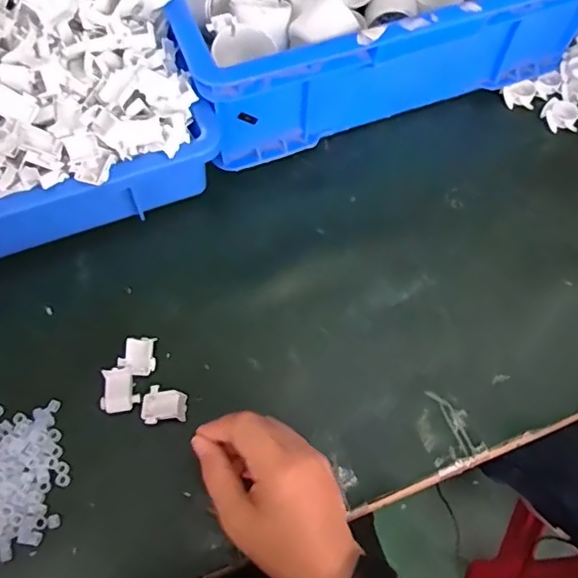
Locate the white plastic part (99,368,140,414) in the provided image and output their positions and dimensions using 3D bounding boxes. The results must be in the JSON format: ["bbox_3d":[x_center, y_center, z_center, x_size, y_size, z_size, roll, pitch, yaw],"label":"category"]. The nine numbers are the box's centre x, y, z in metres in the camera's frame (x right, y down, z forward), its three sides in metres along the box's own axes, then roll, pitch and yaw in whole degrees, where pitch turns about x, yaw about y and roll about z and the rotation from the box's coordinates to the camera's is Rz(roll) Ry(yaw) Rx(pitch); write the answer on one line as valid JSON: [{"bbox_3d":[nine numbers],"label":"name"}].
[{"bbox_3d":[-0.133,0.080,0.443,0.028,0.008,0.034,-3,63,-4],"label":"white plastic part"}]

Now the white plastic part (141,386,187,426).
[{"bbox_3d":[-0.098,0.093,0.442,0.034,0.009,0.029,7,63,2],"label":"white plastic part"}]

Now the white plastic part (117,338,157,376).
[{"bbox_3d":[-0.123,0.055,0.459,0.028,0.014,0.032,-1,63,-3],"label":"white plastic part"}]

